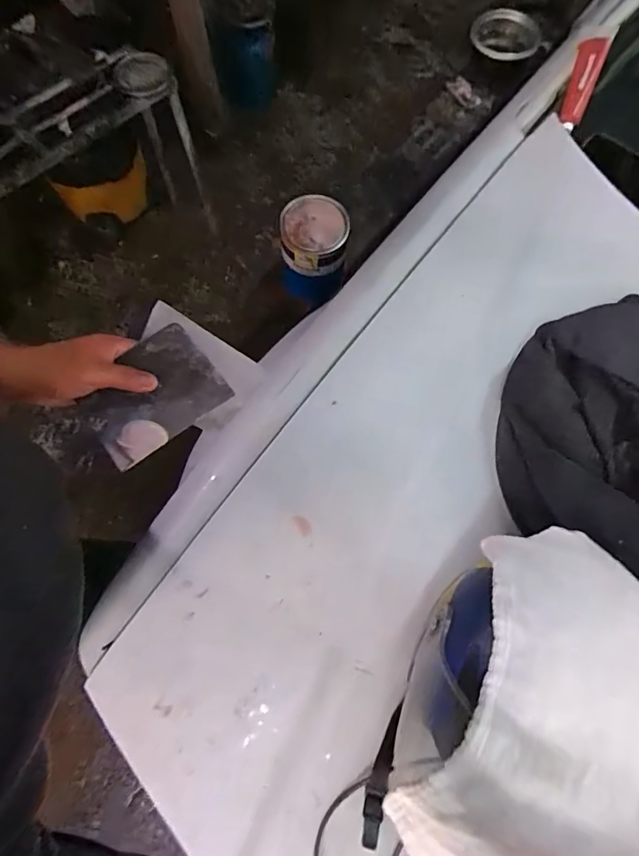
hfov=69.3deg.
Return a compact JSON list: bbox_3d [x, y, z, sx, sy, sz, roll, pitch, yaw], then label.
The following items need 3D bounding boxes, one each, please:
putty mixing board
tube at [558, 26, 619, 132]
[{"bbox_3d":[-0.174,-0.032,0.480,0.135,0.010,0.095,-37,103,-7],"label":"putty mixing board"},{"bbox_3d":[0.478,-0.629,0.838,0.045,0.046,0.181,15,102,3],"label":"tube"}]

